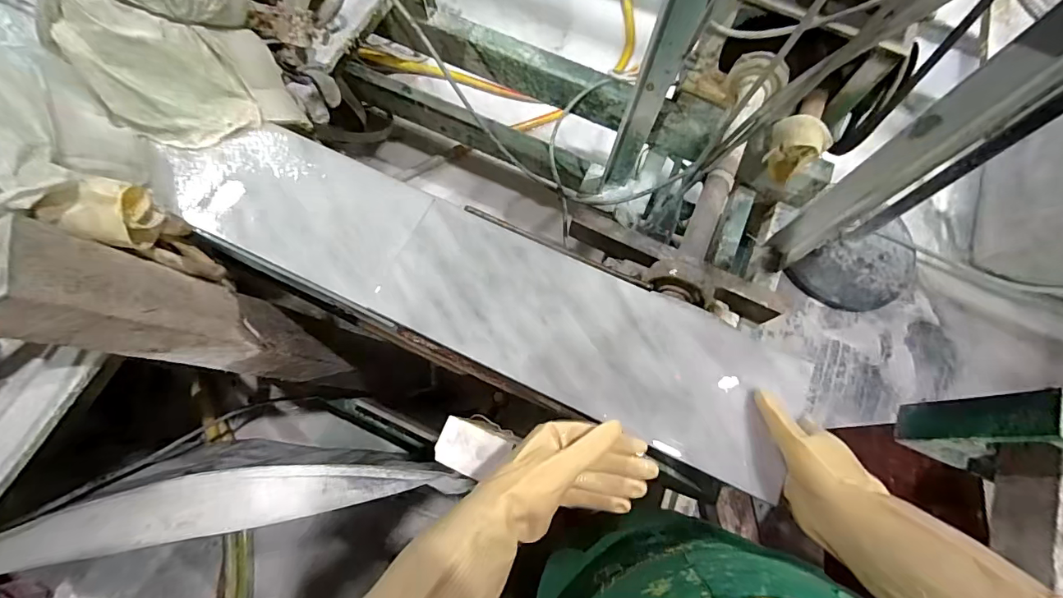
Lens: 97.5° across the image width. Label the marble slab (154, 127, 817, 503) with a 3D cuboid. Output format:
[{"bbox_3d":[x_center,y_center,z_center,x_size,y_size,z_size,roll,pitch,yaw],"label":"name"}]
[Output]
[{"bbox_3d":[-0.071,-0.024,0.508,0.720,0.019,0.147,25,74,8],"label":"marble slab"}]

